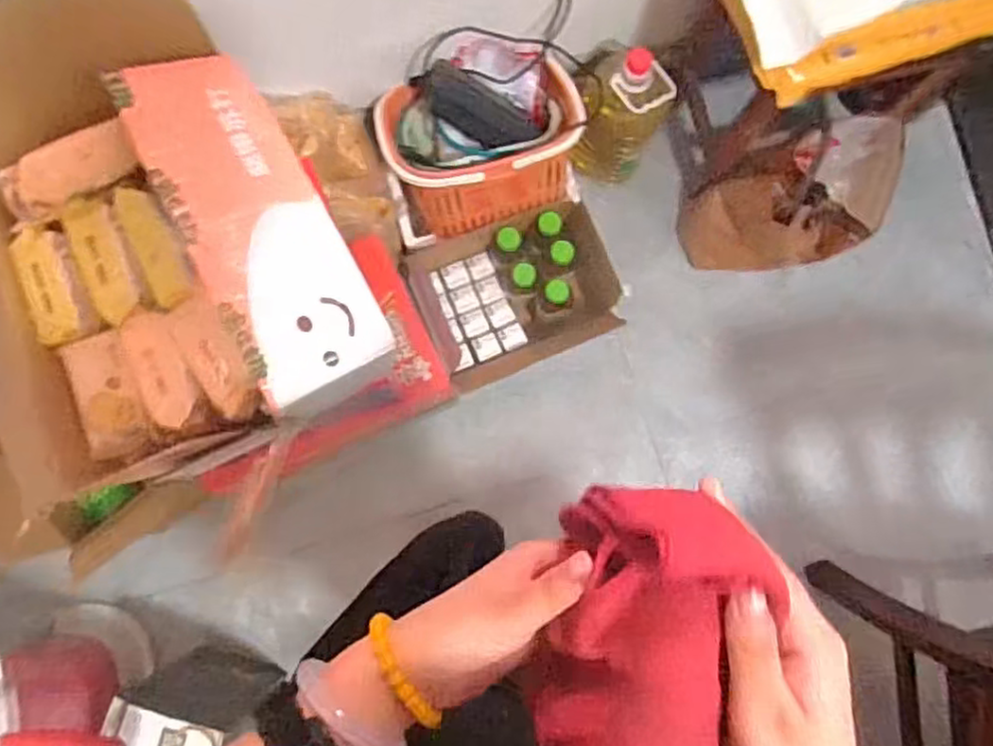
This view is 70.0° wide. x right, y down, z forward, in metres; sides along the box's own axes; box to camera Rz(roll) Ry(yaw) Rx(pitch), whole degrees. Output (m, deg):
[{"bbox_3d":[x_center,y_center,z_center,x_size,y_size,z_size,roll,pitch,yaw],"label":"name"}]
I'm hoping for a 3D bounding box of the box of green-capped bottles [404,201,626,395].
[{"bbox_3d":[0.031,-0.144,1.334,0.344,0.191,0.260,-22,83,-4],"label":"box of green-capped bottles"}]

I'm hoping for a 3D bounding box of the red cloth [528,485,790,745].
[{"bbox_3d":[0.062,0.118,0.315,0.093,0.034,0.145,29,107,35],"label":"red cloth"}]

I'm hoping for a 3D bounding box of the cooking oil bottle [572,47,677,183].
[{"bbox_3d":[0.229,-0.478,1.322,0.163,0.320,0.199,-3,83,-2],"label":"cooking oil bottle"}]

